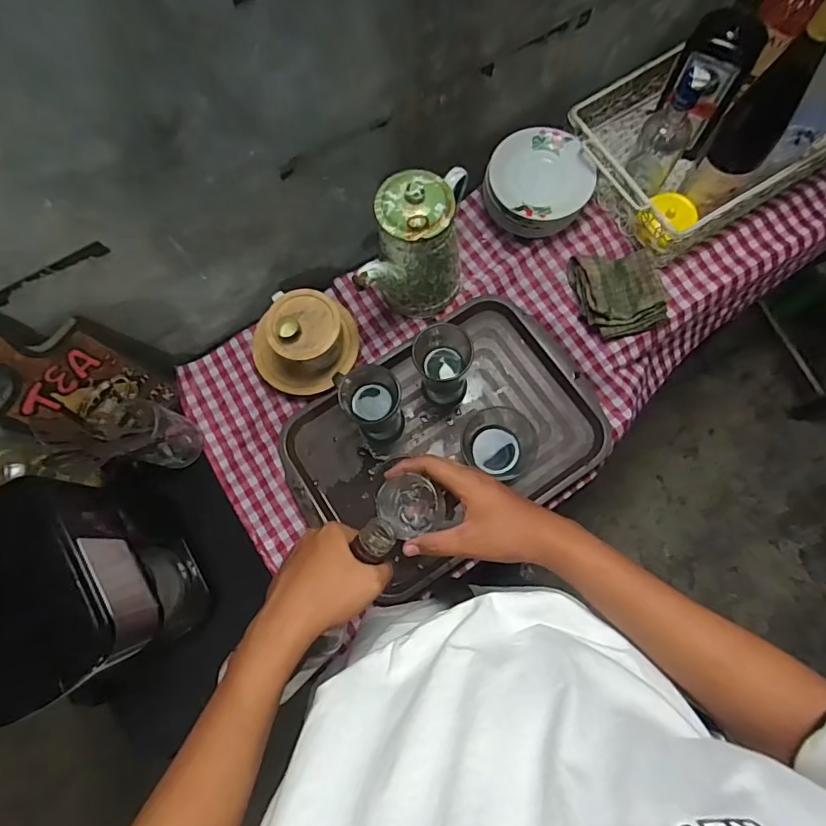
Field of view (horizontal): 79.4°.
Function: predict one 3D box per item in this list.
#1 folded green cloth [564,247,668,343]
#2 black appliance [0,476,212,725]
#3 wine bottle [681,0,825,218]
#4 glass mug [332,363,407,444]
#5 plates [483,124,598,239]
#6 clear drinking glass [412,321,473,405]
[{"bbox_3d":[0.299,-0.177,0.721,0.111,0.054,0.129,-15,76,-2],"label":"folded green cloth"},{"bbox_3d":[-0.366,0.195,0.570,0.132,0.251,0.199,-34,78,-6],"label":"black appliance"},{"bbox_3d":[0.425,-0.367,0.567,0.068,0.320,0.071,42,81,11],"label":"wine bottle"},{"bbox_3d":[-0.054,-0.009,0.681,0.078,0.128,0.073,-11,76,-1],"label":"glass mug"},{"bbox_3d":[0.181,-0.334,0.749,0.139,0.097,0.144,0,76,2],"label":"plates"},{"bbox_3d":[0.041,-0.065,0.690,0.074,0.127,0.073,0,76,2],"label":"clear drinking glass"}]

